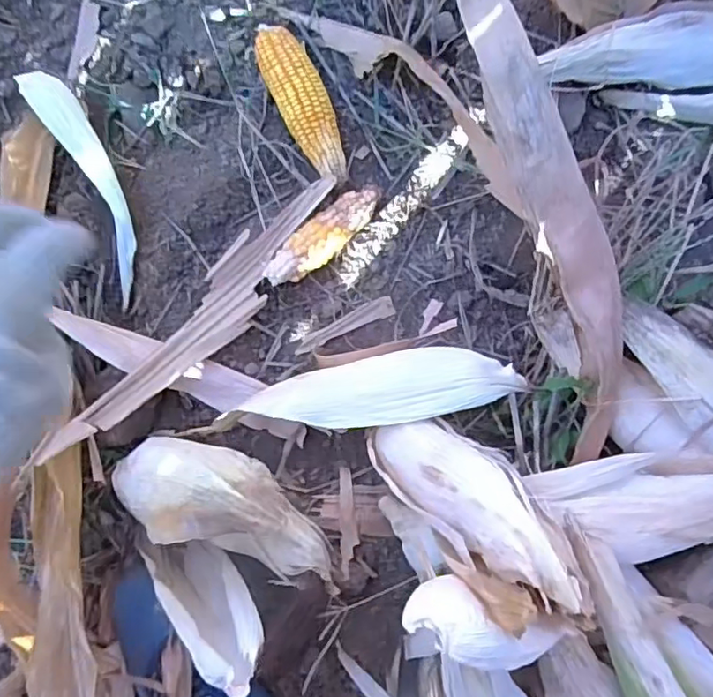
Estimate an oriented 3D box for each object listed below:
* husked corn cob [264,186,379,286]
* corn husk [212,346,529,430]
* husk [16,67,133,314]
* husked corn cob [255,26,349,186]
[{"bbox_3d":[-0.026,-0.093,0.499,0.112,0.043,0.034,-40,84,4],"label":"husked corn cob"},{"bbox_3d":[0.013,0.033,0.471,0.223,0.060,0.055,-10,87,7],"label":"corn husk"},{"bbox_3d":[-0.244,-0.150,0.555,0.047,0.020,0.214,-18,108,6],"label":"husk"},{"bbox_3d":[-0.044,-0.208,0.509,0.042,0.038,0.141,-27,85,6],"label":"husked corn cob"}]

